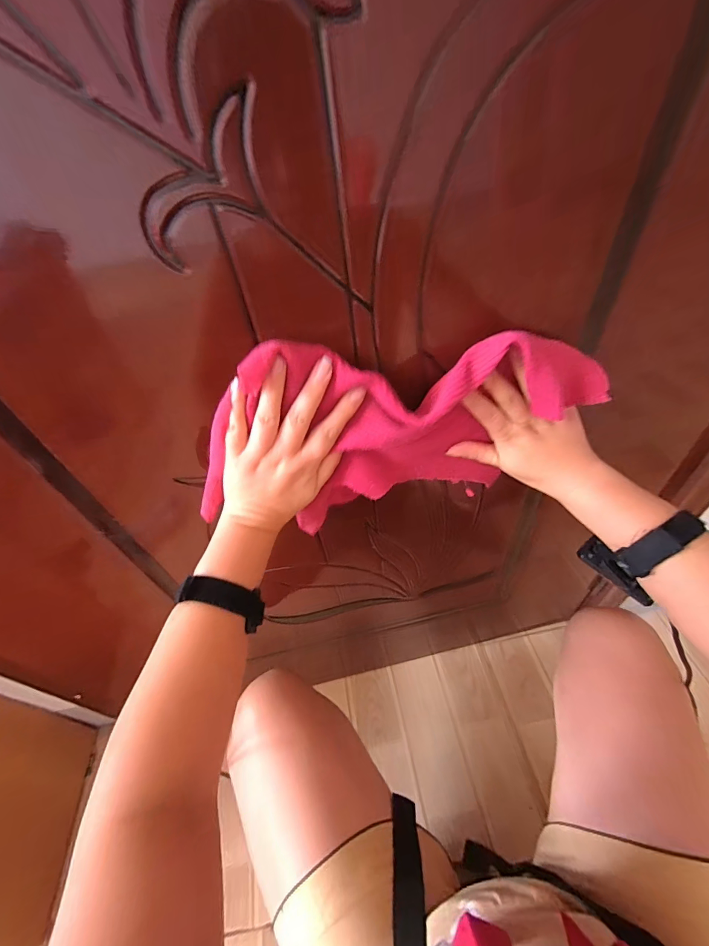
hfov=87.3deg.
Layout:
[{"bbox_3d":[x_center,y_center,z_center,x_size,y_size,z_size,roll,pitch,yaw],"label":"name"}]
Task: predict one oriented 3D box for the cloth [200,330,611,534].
[{"bbox_3d":[0.036,-0.036,0.324,0.354,0.181,0.043,-11,46,-2],"label":"cloth"}]

